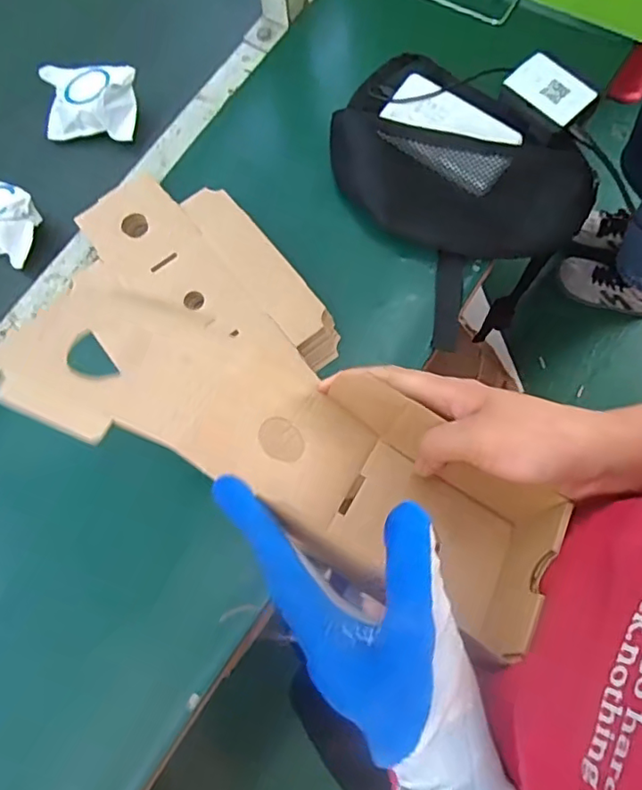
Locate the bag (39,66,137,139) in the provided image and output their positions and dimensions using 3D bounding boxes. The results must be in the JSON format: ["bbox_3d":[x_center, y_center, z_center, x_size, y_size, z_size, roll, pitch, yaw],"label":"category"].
[{"bbox_3d":[-0.264,-0.338,0.651,0.105,0.038,0.077,6,73,4],"label":"bag"}]

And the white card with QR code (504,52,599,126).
[{"bbox_3d":[0.234,-0.311,0.575,0.046,0.008,0.081,-46,74,5],"label":"white card with QR code"}]

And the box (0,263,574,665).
[{"bbox_3d":[-0.048,0.018,0.359,0.366,0.078,0.105,27,79,7],"label":"box"}]

